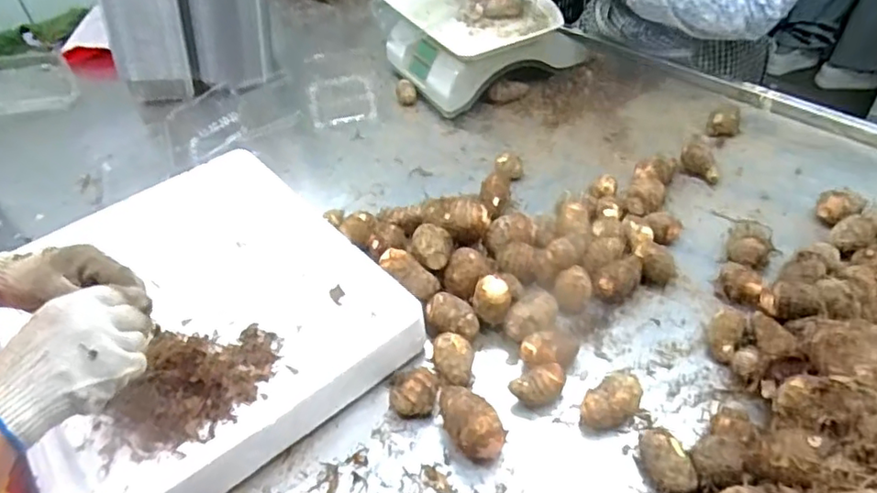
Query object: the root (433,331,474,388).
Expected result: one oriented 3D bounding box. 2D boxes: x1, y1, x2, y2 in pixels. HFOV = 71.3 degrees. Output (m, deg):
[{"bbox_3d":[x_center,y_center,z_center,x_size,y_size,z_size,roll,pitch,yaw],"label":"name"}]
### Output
[{"bbox_3d":[0.017,0.125,0.668,0.040,0.038,0.055,-6,45,0],"label":"root"}]

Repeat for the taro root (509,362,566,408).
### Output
[{"bbox_3d":[0.108,0.147,0.636,0.060,0.038,0.035,-25,48,-18],"label":"taro root"}]

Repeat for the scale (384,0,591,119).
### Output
[{"bbox_3d":[0.073,-0.383,1.093,0.285,0.152,0.247,-25,48,-17],"label":"scale"}]

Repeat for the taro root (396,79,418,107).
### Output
[{"bbox_3d":[-0.057,-0.271,1.074,0.034,0.028,0.056,-10,45,-3],"label":"taro root"}]

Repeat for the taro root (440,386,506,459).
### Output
[{"bbox_3d":[0.030,0.176,0.608,0.047,0.053,0.084,-24,48,-17],"label":"taro root"}]

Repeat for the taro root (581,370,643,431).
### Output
[{"bbox_3d":[0.177,0.158,0.617,0.067,0.042,0.037,-32,51,-23],"label":"taro root"}]

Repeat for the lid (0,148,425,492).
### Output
[{"bbox_3d":[-0.297,0.068,0.738,0.389,0.068,0.471,-33,51,-24],"label":"lid"}]

